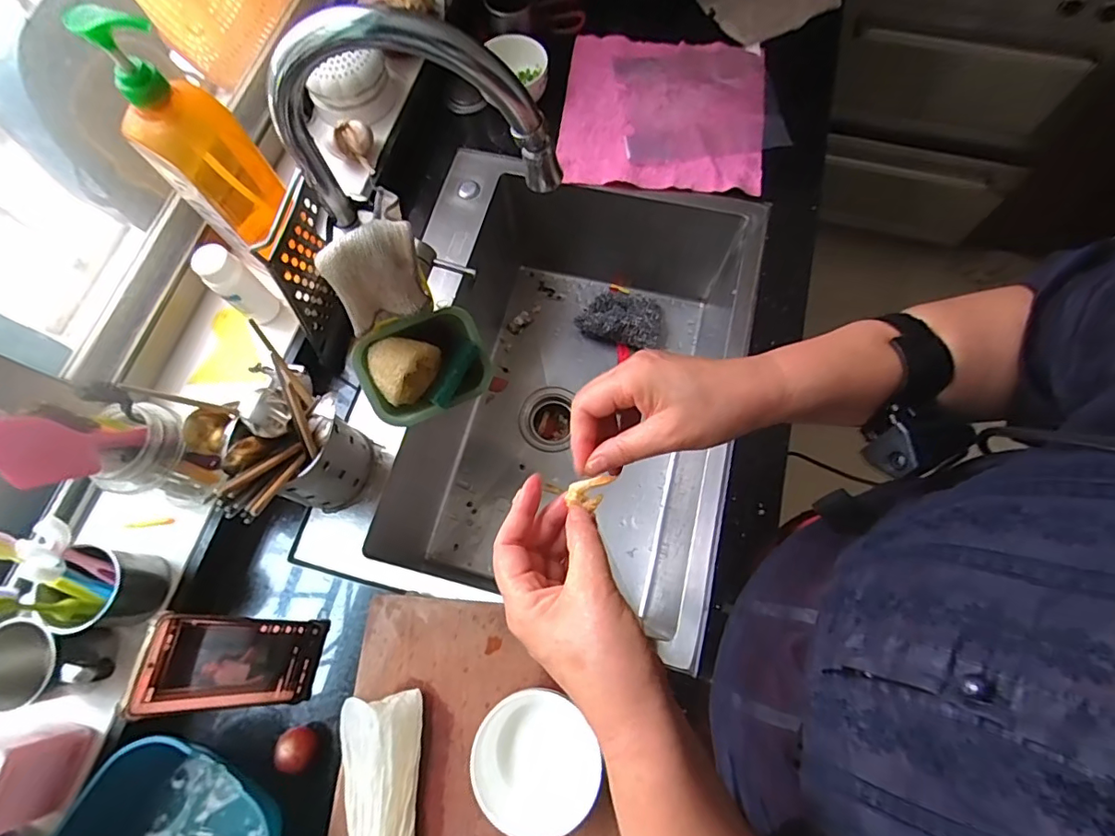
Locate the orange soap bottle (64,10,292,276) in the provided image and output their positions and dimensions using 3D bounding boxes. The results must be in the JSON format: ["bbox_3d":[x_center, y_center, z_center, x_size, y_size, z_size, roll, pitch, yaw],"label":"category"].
[{"bbox_3d":[-0.340,-0.257,0.501,0.073,0.237,0.079,35,75,13],"label":"orange soap bottle"}]

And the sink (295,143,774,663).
[{"bbox_3d":[0.006,-0.051,0.789,0.459,0.259,0.538,12,71,6],"label":"sink"}]

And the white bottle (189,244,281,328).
[{"bbox_3d":[-0.347,-0.140,0.581,0.044,0.103,0.042,43,77,15],"label":"white bottle"}]

